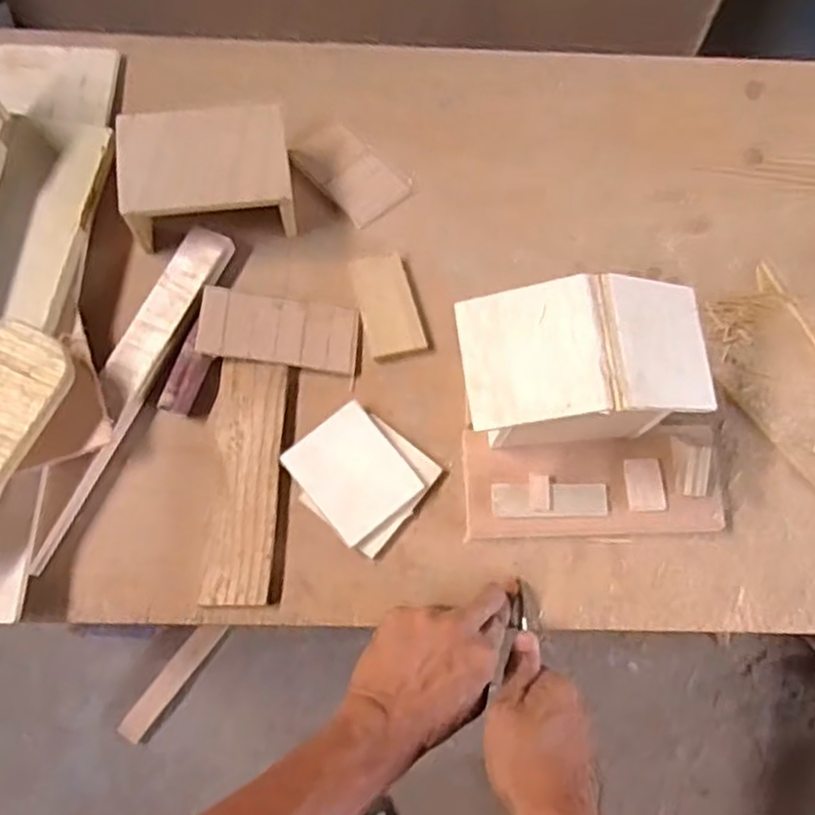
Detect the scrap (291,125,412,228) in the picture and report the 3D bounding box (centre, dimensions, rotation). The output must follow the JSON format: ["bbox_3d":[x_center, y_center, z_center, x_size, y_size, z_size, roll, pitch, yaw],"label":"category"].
[{"bbox_3d":[-0.050,-0.209,0.647,0.060,0.004,0.101,-41,77,-15],"label":"scrap"}]

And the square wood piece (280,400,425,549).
[{"bbox_3d":[-0.042,0.050,0.557,0.073,0.010,0.088,-36,76,-14],"label":"square wood piece"}]

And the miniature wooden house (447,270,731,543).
[{"bbox_3d":[0.142,0.005,0.506,0.206,0.138,0.147,-3,71,-4],"label":"miniature wooden house"}]

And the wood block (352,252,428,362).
[{"bbox_3d":[-0.017,-0.085,0.603,0.044,0.005,0.089,-15,72,-8],"label":"wood block"}]

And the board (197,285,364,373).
[{"bbox_3d":[-0.102,-0.062,0.585,0.123,0.004,0.056,8,77,-11],"label":"board"}]

